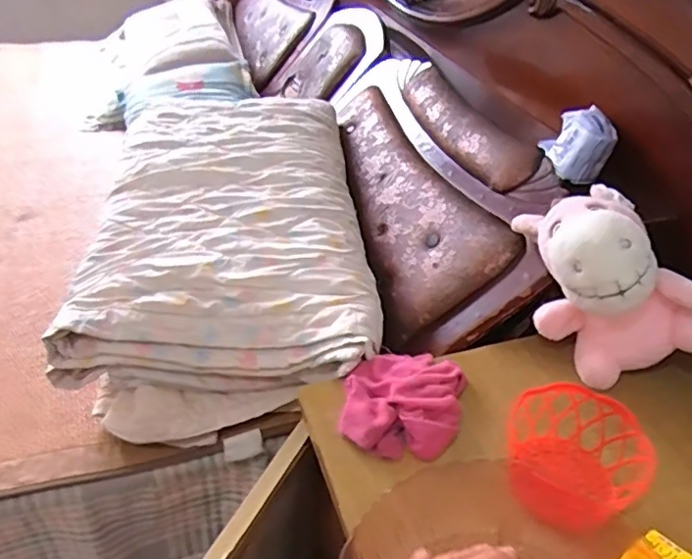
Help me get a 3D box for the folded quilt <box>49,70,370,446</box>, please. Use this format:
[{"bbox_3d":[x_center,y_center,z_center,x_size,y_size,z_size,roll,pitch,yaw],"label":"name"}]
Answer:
[{"bbox_3d":[-0.180,-0.073,0.928,0.395,0.190,0.628,-1,37,-7],"label":"folded quilt"}]

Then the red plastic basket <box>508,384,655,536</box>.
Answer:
[{"bbox_3d":[0.221,0.180,0.571,0.127,0.066,0.145,18,39,17],"label":"red plastic basket"}]

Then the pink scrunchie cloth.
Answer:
[{"bbox_3d":[0.064,0.132,0.651,0.132,0.034,0.138,10,37,7],"label":"pink scrunchie cloth"}]

